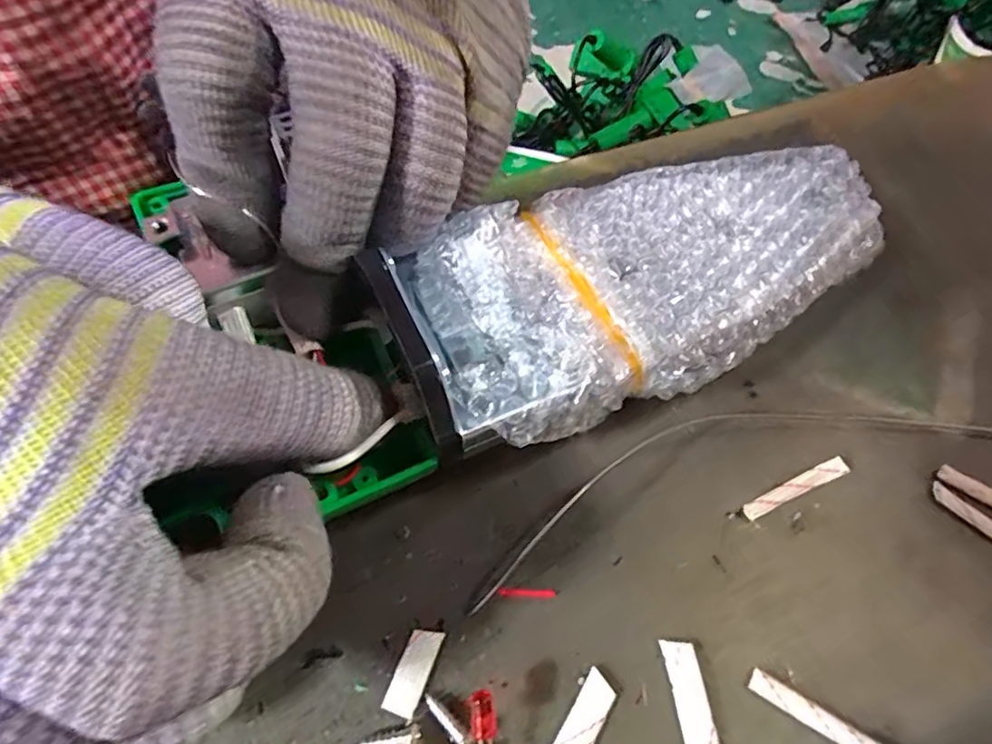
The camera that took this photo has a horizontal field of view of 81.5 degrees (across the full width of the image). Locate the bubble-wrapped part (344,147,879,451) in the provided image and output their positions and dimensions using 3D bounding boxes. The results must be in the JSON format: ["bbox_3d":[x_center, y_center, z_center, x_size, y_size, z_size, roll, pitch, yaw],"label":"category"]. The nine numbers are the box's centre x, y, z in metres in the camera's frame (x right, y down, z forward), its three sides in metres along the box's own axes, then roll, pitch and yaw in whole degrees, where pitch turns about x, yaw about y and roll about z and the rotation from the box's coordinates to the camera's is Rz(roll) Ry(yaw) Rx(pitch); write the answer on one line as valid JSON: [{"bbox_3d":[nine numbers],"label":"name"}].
[{"bbox_3d":[0.045,-0.030,0.163,0.156,0.024,0.064,-24,62,-21],"label":"bubble-wrapped part"}]

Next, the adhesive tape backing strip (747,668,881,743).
[{"bbox_3d":[0.075,0.079,0.130,0.034,0.004,0.005,29,62,14],"label":"adhesive tape backing strip"}]

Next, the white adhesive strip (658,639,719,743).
[{"bbox_3d":[0.045,0.075,0.132,0.007,0.004,0.025,-6,59,-7],"label":"white adhesive strip"}]

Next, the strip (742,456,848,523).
[{"bbox_3d":[0.082,0.032,0.158,0.033,0.005,0.005,-20,62,-14],"label":"strip"}]

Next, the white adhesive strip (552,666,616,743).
[{"bbox_3d":[0.020,0.078,0.130,0.007,0.004,0.019,30,62,15],"label":"white adhesive strip"}]

